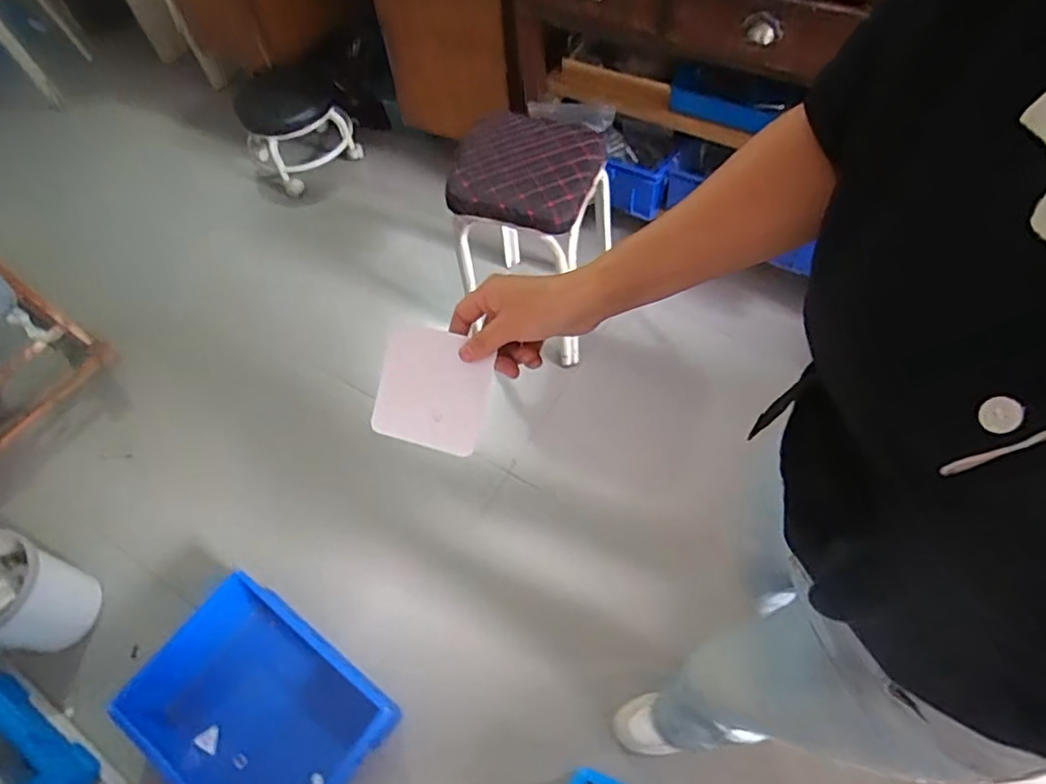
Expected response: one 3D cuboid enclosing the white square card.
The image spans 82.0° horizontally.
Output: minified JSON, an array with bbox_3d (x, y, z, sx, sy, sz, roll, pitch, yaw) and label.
[{"bbox_3d":[-0.070,-0.003,0.474,0.085,0.008,0.089,14,88,2],"label":"white square card"}]

